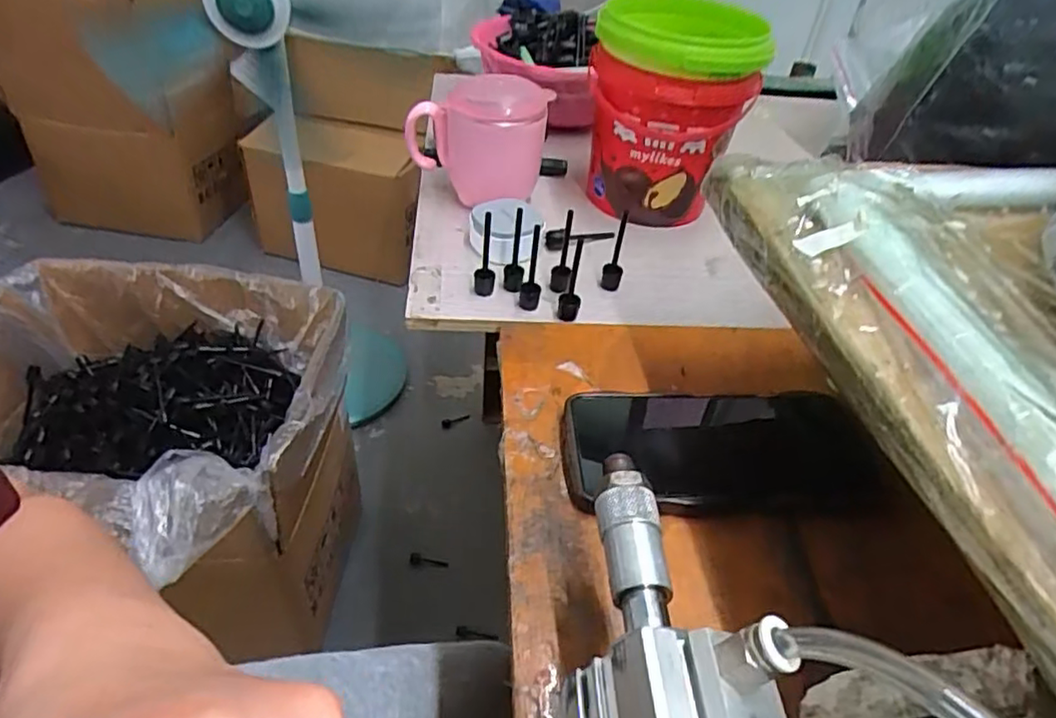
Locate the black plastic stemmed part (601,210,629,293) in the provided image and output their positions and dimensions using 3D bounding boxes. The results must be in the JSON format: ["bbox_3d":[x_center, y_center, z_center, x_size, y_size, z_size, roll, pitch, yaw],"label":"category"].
[{"bbox_3d":[0.064,-0.078,0.470,0.014,0.062,0.013,9,41,4],"label":"black plastic stemmed part"}]

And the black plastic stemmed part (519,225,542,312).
[{"bbox_3d":[0.004,-0.063,0.443,0.015,0.063,0.017,6,41,0],"label":"black plastic stemmed part"}]

